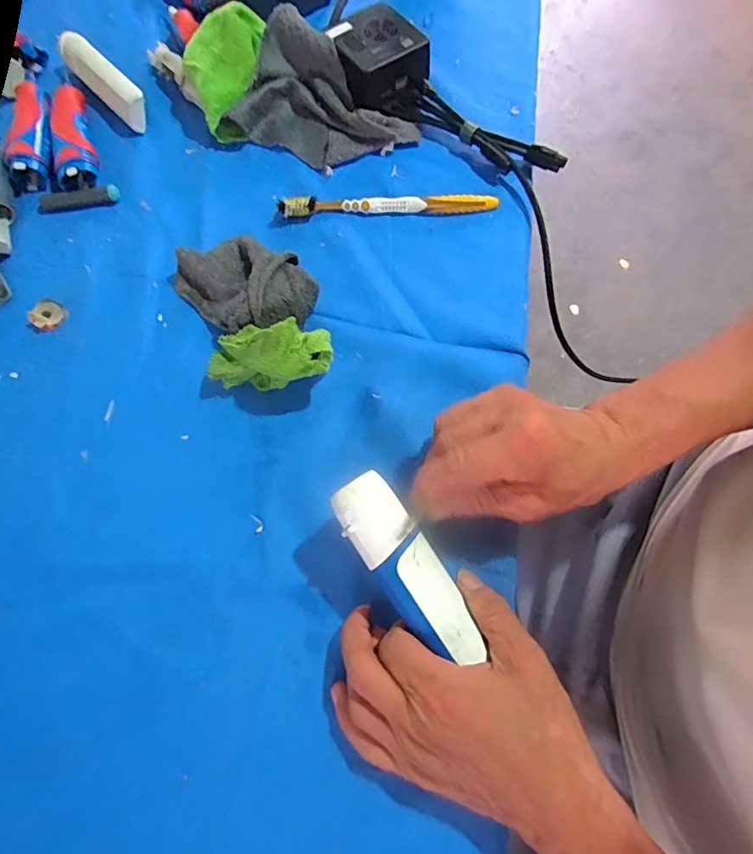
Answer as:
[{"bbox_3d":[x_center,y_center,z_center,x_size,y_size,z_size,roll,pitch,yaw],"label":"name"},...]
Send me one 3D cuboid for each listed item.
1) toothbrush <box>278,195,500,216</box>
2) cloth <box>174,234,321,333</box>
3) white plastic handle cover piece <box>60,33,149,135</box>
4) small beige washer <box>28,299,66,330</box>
[{"bbox_3d":[0.010,-0.191,0.423,0.183,0.016,0.015,-2,68,2],"label":"toothbrush"},{"bbox_3d":[-0.103,-0.113,0.391,0.114,0.028,0.076,36,74,15],"label":"cloth"},{"bbox_3d":[-0.269,-0.340,0.486,0.027,0.032,0.140,-40,72,-13],"label":"white plastic handle cover piece"},{"bbox_3d":[-0.267,-0.091,0.402,0.022,0.008,0.024,-1,68,2],"label":"small beige washer"}]

